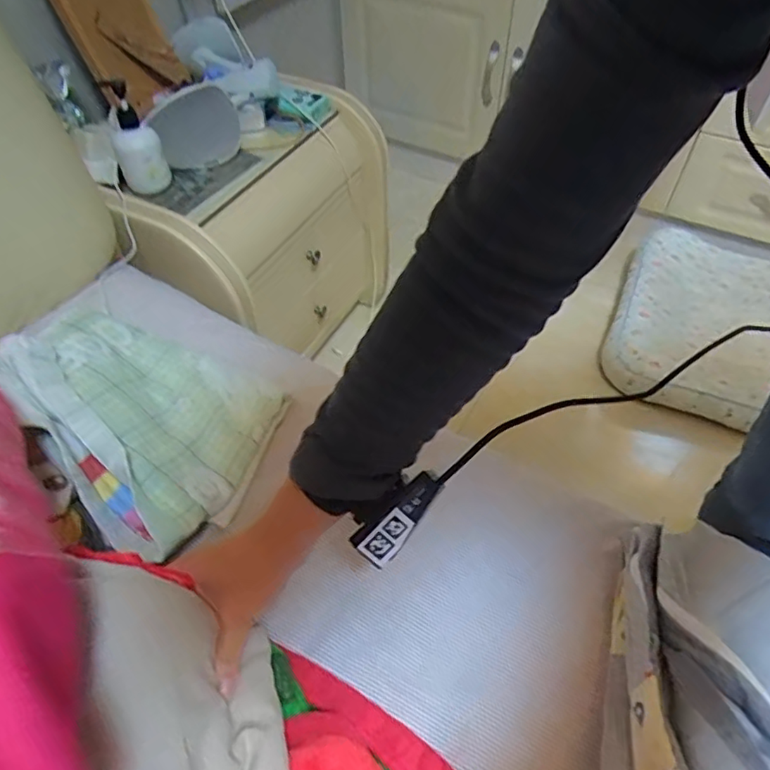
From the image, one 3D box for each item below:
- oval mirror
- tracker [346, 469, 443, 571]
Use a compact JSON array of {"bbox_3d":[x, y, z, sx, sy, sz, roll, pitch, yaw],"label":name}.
[{"bbox_3d":[-0.285,-0.390,0.858,0.028,0.109,0.152,21,50,29],"label":"oval mirror"},{"bbox_3d":[0.009,0.088,0.383,0.028,0.017,0.071,41,94,-8],"label":"tracker"}]

